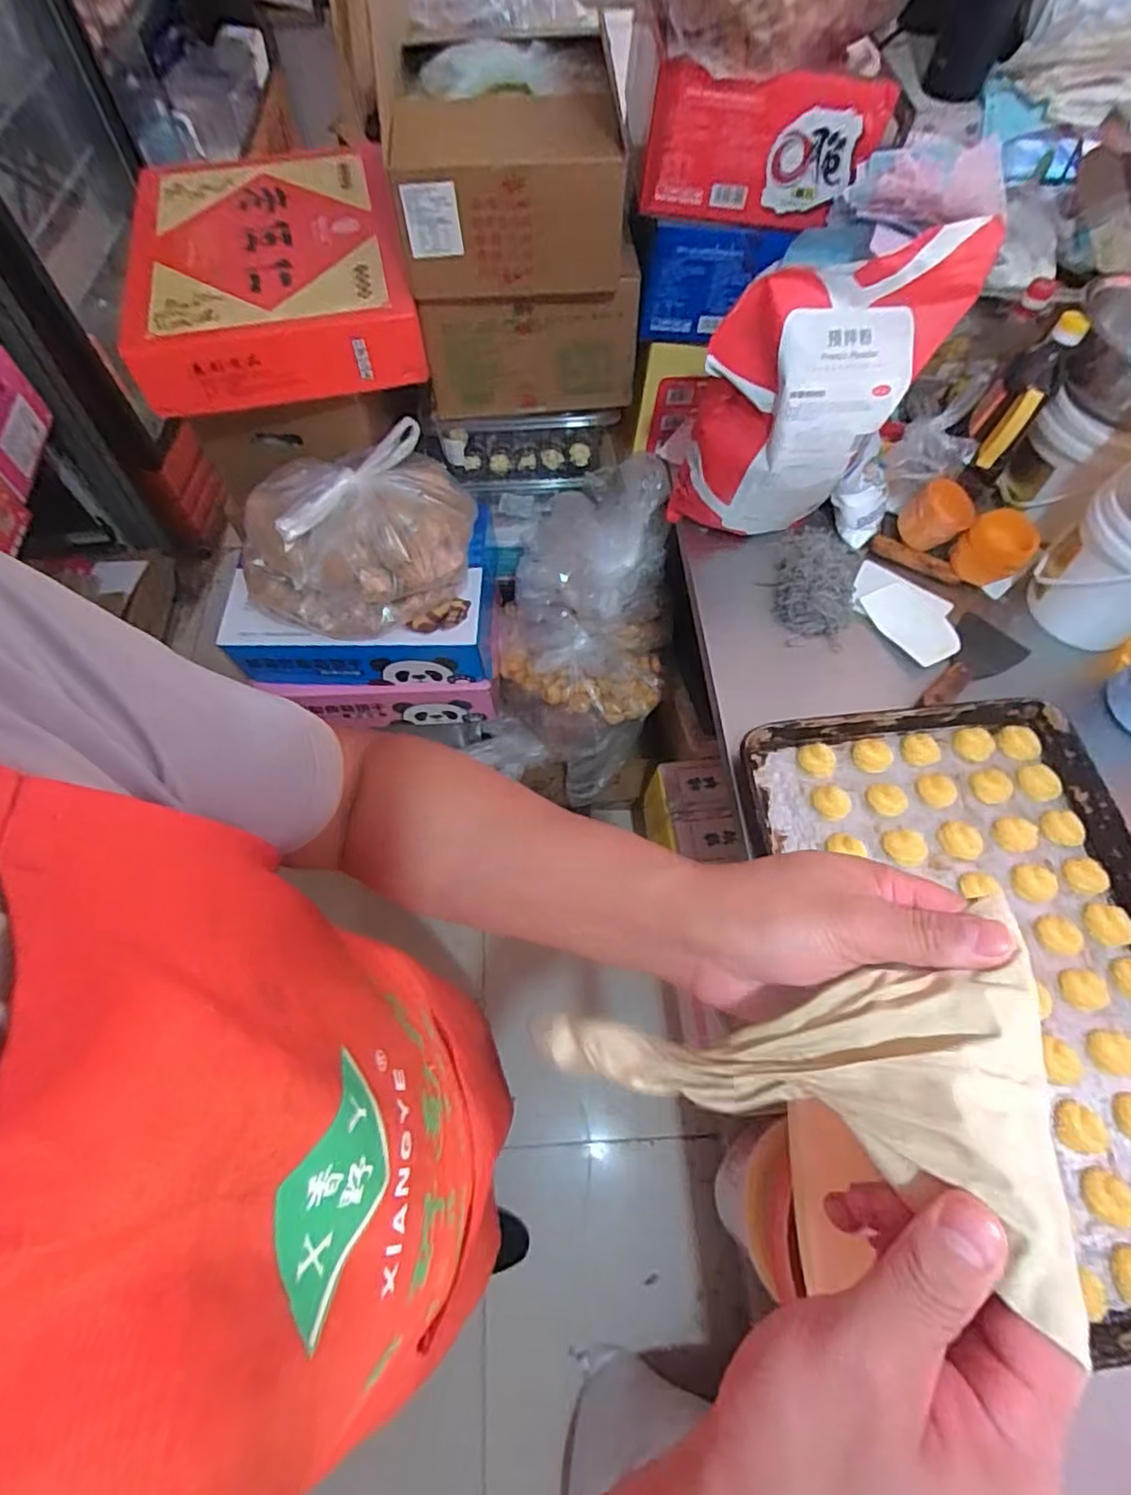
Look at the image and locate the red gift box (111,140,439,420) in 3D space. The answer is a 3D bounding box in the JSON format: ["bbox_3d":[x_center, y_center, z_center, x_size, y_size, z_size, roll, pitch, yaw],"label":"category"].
[{"bbox_3d":[-0.403,-0.659,0.889,0.349,0.108,0.432,-12,65,-7],"label":"red gift box"}]

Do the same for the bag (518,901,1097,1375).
[{"bbox_3d":[0.072,0.128,0.249,0.187,0.032,0.100,-8,60,29],"label":"bag"}]

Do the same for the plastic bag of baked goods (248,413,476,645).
[{"bbox_3d":[-0.291,-0.289,0.912,0.334,0.173,0.211,-21,66,-11],"label":"plastic bag of baked goods"}]

